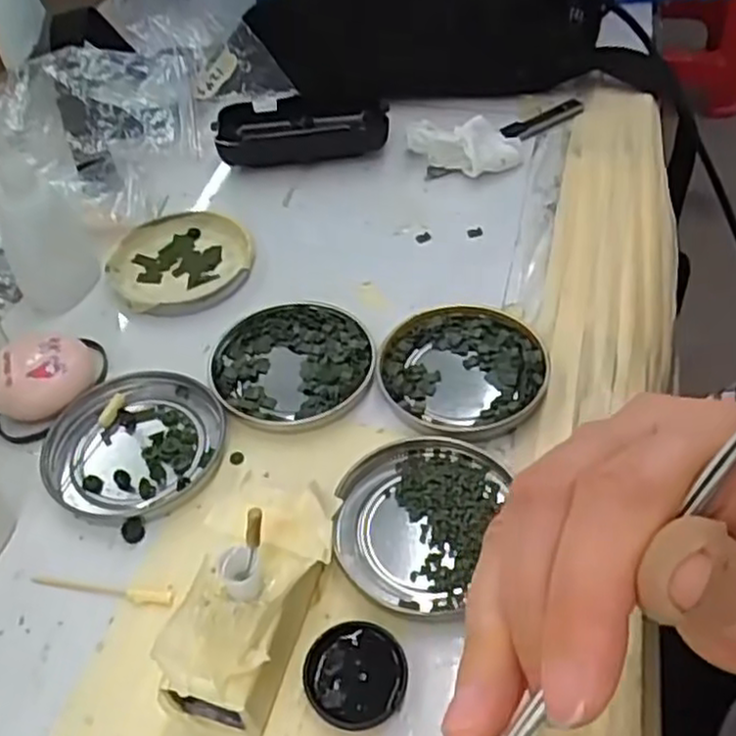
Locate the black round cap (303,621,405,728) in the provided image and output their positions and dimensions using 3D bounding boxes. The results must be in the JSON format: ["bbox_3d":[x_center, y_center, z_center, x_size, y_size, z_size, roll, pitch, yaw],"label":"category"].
[{"bbox_3d":[-0.004,0.109,0.264,0.035,0.006,0.035,-3,48,3],"label":"black round cap"}]

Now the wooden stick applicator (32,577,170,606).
[{"bbox_3d":[-0.105,0.087,0.293,0.059,0.004,0.007,4,49,7],"label":"wooden stick applicator"}]

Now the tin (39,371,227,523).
[{"bbox_3d":[-0.105,0.033,0.337,0.074,0.008,0.074,-3,48,3],"label":"tin"}]

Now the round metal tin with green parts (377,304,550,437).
[{"bbox_3d":[0.044,-0.001,0.354,0.077,0.008,0.076,-3,48,3],"label":"round metal tin with green parts"}]

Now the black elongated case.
[{"bbox_3d":[-0.045,-0.161,0.495,0.109,0.026,0.048,-9,48,-3],"label":"black elongated case"}]

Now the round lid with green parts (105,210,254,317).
[{"bbox_3d":[-0.105,-0.061,0.420,0.081,0.013,0.073,-24,50,-16],"label":"round lid with green parts"}]

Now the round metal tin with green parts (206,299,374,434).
[{"bbox_3d":[-0.037,-0.003,0.365,0.077,0.007,0.074,-3,48,3],"label":"round metal tin with green parts"}]

